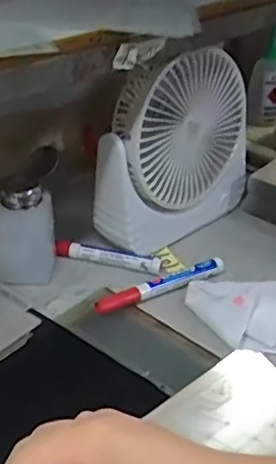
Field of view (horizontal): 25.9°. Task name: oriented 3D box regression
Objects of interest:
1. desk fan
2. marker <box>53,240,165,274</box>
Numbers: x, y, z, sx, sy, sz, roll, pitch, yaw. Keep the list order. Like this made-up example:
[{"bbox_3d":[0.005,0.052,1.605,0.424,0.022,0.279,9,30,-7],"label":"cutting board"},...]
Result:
[{"bbox_3d":[0.043,-0.089,0.642,0.070,0.203,0.196,25,37,34],"label":"desk fan"},{"bbox_3d":[-0.031,0.027,0.622,0.111,0.022,0.015,9,31,12],"label":"marker"}]

